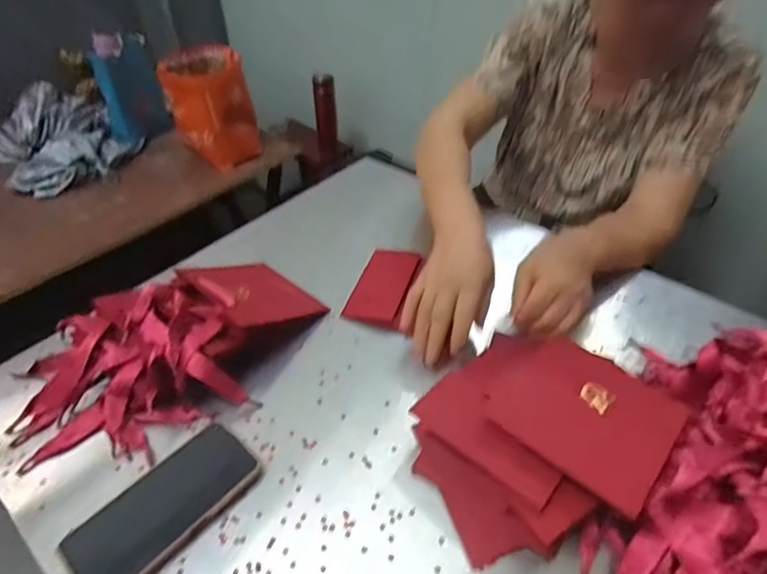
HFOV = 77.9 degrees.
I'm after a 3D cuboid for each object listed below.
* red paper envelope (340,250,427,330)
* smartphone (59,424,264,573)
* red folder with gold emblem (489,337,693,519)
[{"bbox_3d":[0.001,-0.003,0.631,0.076,0.027,0.126,14,44,14],"label":"red paper envelope"},{"bbox_3d":[-0.196,0.195,0.427,0.085,0.014,0.158,32,51,29],"label":"smartphone"},{"bbox_3d":[0.188,0.112,0.448,0.139,0.009,0.162,-32,39,-29],"label":"red folder with gold emblem"}]

